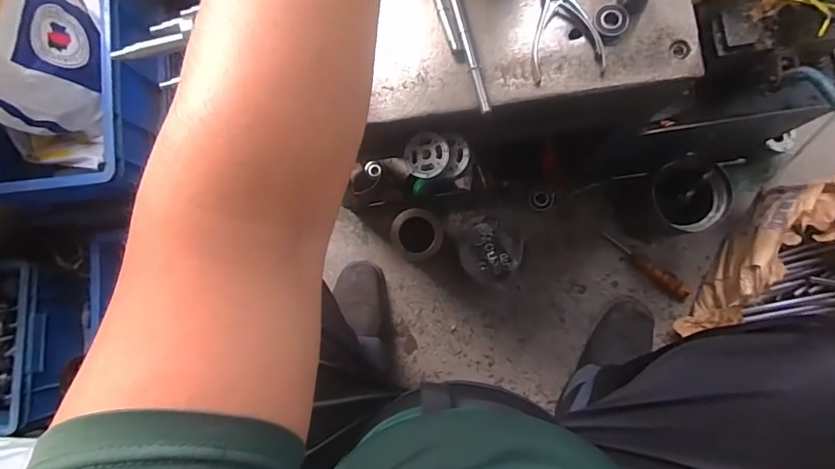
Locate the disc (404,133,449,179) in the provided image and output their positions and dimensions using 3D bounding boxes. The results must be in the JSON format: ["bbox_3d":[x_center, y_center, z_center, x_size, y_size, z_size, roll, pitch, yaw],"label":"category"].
[{"bbox_3d":[0.010,-0.089,0.519,0.049,0.012,0.052,0,84,4],"label":"disc"}]

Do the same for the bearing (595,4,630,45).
[{"bbox_3d":[0.197,-0.212,0.468,0.031,0.017,0.037,-18,83,2],"label":"bearing"}]

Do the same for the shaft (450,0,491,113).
[{"bbox_3d":[0.049,-0.201,0.472,0.011,0.011,0.162,-16,83,2],"label":"shaft"}]

